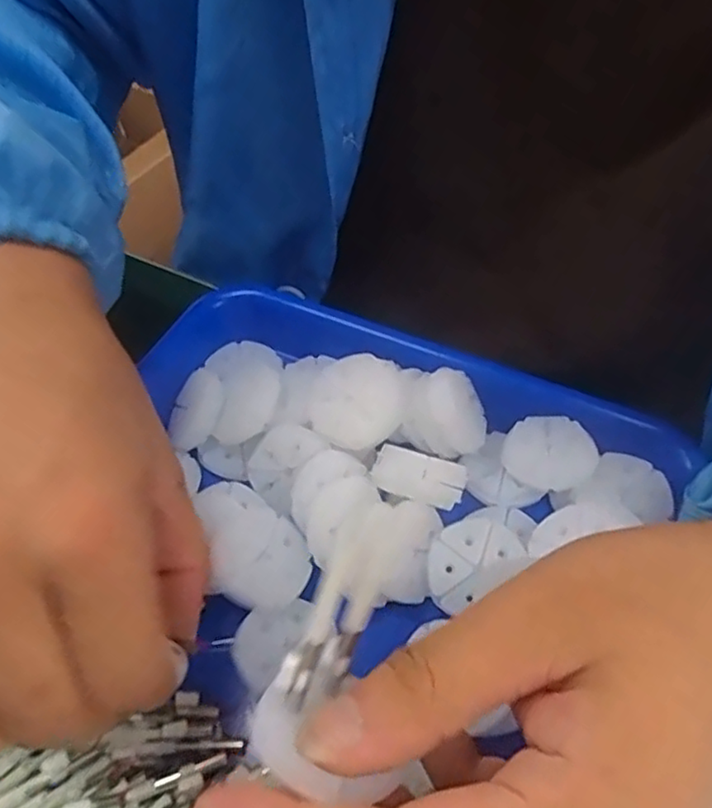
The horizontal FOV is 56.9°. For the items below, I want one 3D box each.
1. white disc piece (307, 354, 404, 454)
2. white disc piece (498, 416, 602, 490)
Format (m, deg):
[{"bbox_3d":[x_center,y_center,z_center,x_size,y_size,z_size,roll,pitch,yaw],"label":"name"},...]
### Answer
[{"bbox_3d":[0.000,-0.002,0.268,0.037,0.008,0.039,-2,75,8],"label":"white disc piece"},{"bbox_3d":[0.081,0.020,0.279,0.035,0.005,0.037,-12,50,15],"label":"white disc piece"}]

